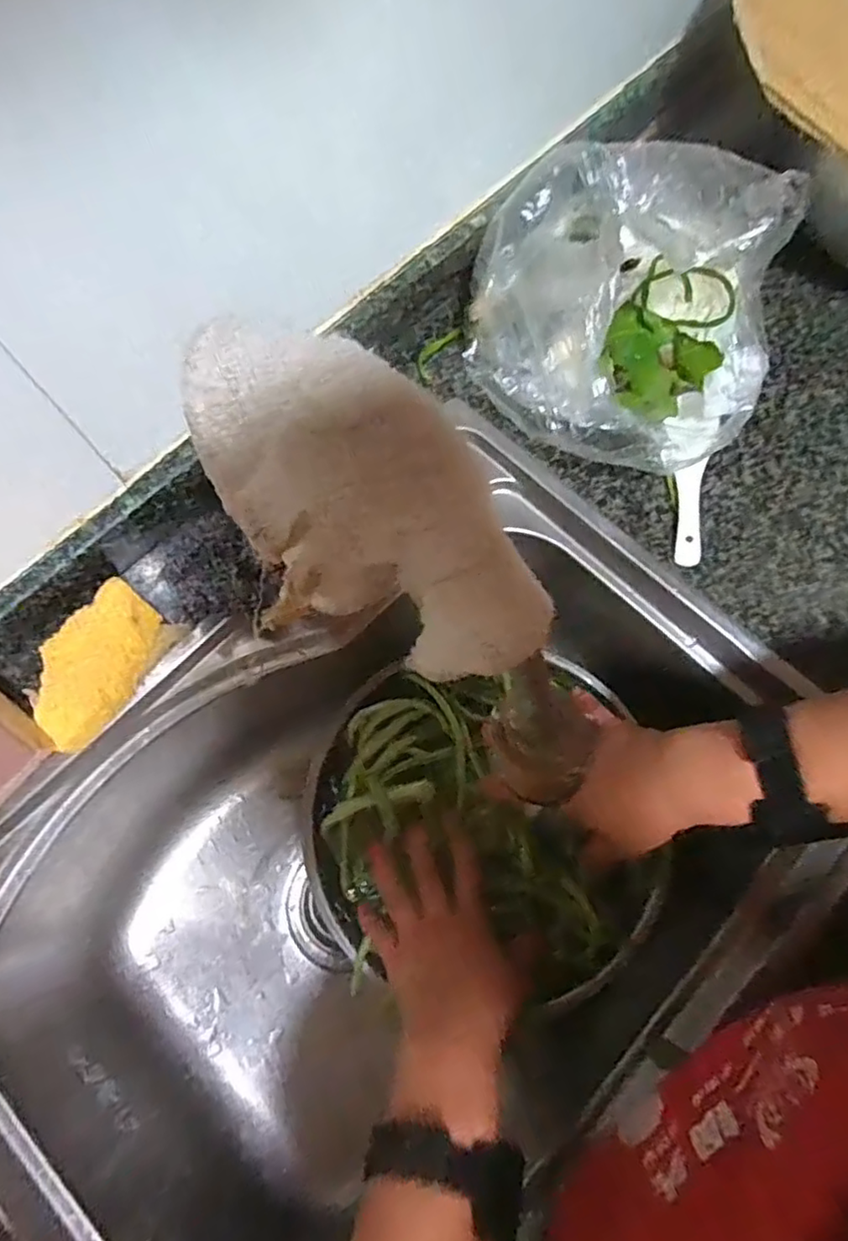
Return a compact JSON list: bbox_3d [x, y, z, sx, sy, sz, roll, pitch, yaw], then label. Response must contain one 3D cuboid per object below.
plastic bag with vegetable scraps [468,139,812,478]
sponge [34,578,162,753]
[{"bbox_3d":[0.138,-0.206,0.464,0.195,0.127,0.178,22,74,7],"label":"plastic bag with vegetable scraps"},{"bbox_3d":[-0.222,0.030,0.445,0.064,0.028,0.103,34,76,10],"label":"sponge"}]

